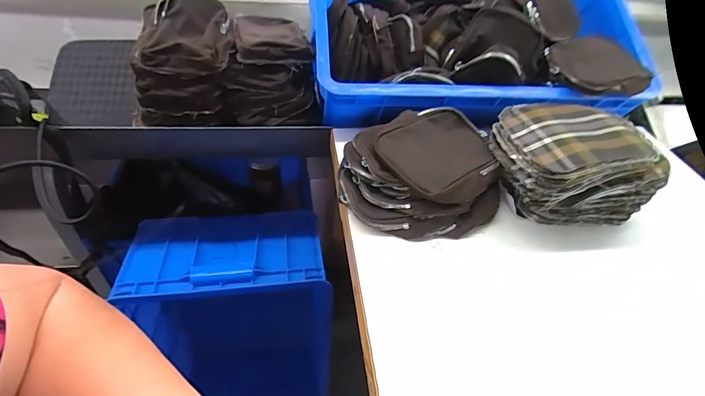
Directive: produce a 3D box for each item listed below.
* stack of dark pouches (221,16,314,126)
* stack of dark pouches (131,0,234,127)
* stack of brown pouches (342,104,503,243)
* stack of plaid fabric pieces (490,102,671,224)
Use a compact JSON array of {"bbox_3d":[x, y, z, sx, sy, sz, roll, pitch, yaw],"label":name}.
[{"bbox_3d":[-0.118,-0.201,0.590,0.131,0.101,0.160,1,44,-5],"label":"stack of dark pouches"},{"bbox_3d":[-0.246,-0.207,0.561,0.140,0.123,0.144,-6,45,-12],"label":"stack of dark pouches"},{"bbox_3d":[0.082,-0.032,0.468,0.187,0.065,0.157,-5,45,-11],"label":"stack of brown pouches"},{"bbox_3d":[0.260,-0.041,0.470,0.170,0.099,0.152,-12,46,-17],"label":"stack of plaid fabric pieces"}]

